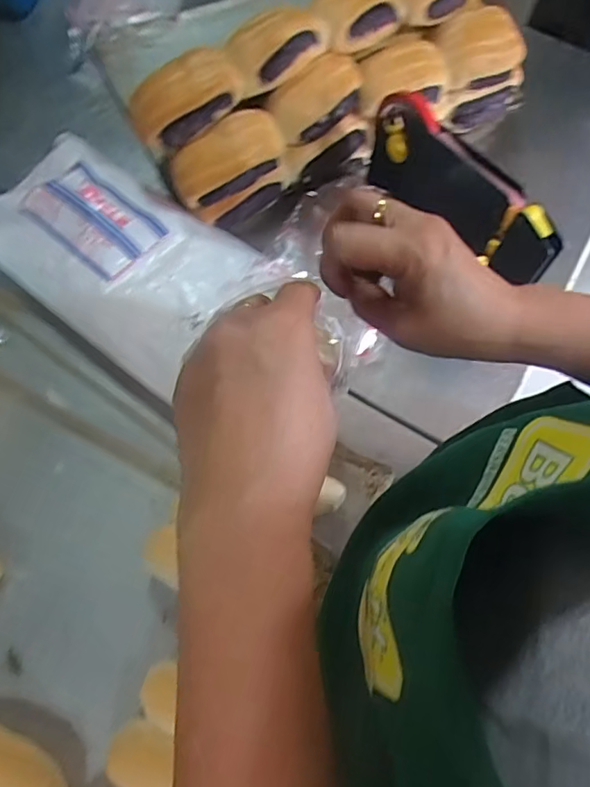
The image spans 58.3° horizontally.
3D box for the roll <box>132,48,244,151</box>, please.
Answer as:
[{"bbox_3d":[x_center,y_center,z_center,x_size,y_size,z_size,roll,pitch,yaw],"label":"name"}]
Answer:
[{"bbox_3d":[-0.101,-0.272,0.490,0.100,0.046,0.061,-31,72,-15],"label":"roll"}]

